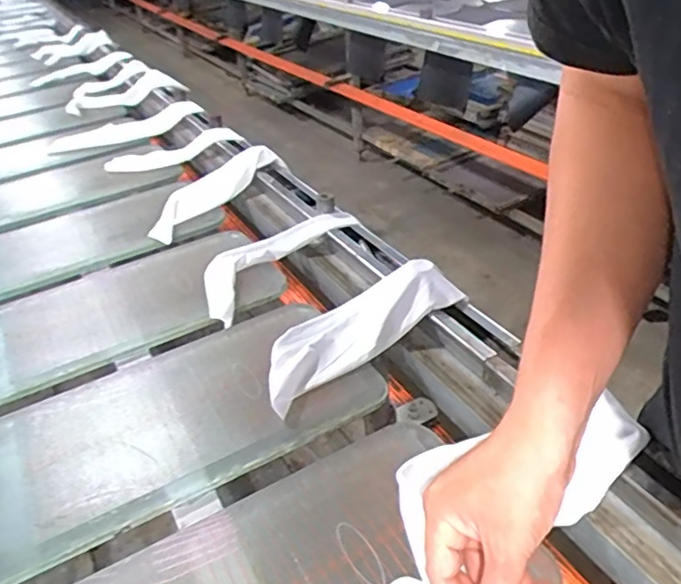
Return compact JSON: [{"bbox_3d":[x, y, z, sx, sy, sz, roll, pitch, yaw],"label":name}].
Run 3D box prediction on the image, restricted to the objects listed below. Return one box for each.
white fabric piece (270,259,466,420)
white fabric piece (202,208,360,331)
[{"bbox_3d":[0.006,0.031,0.642,0.220,0.050,0.102,-25,37,-24],"label":"white fabric piece"},{"bbox_3d":[-0.101,-0.047,0.790,0.114,0.031,0.228,20,42,34],"label":"white fabric piece"}]

